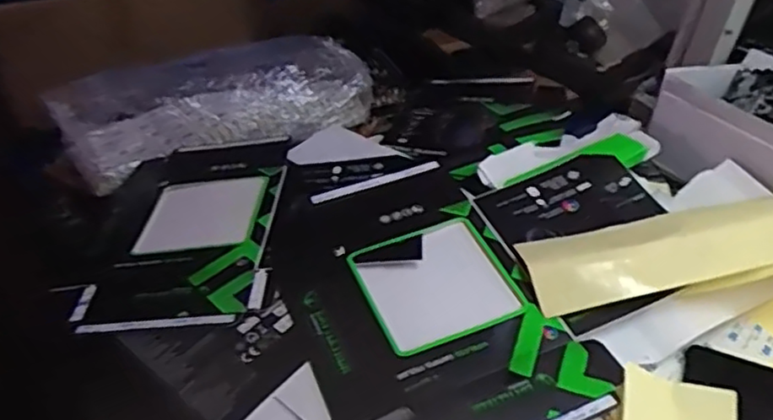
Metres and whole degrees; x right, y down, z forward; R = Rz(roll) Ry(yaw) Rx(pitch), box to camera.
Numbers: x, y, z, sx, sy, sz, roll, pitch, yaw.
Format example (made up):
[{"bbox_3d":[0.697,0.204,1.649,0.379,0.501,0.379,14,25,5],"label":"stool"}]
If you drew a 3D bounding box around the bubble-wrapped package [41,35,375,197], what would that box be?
[{"bbox_3d":[-0.213,-0.143,0.852,0.384,0.094,0.128,-17,46,-22],"label":"bubble-wrapped package"}]

